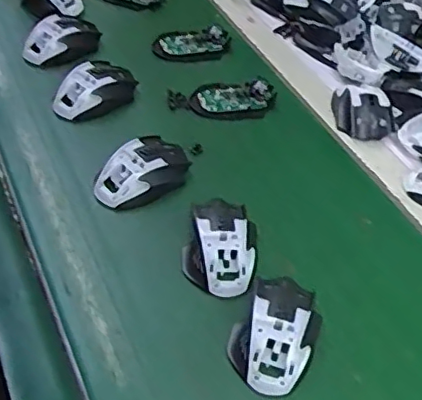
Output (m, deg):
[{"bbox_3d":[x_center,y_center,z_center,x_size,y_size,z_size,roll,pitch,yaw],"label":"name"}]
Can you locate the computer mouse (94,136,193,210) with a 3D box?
[{"bbox_3d":[-0.077,-0.033,0.658,0.112,0.034,0.066,-33,60,-29],"label":"computer mouse"}]

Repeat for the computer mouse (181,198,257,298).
[{"bbox_3d":[0.010,0.043,0.600,0.072,0.030,0.113,6,49,-1],"label":"computer mouse"}]

